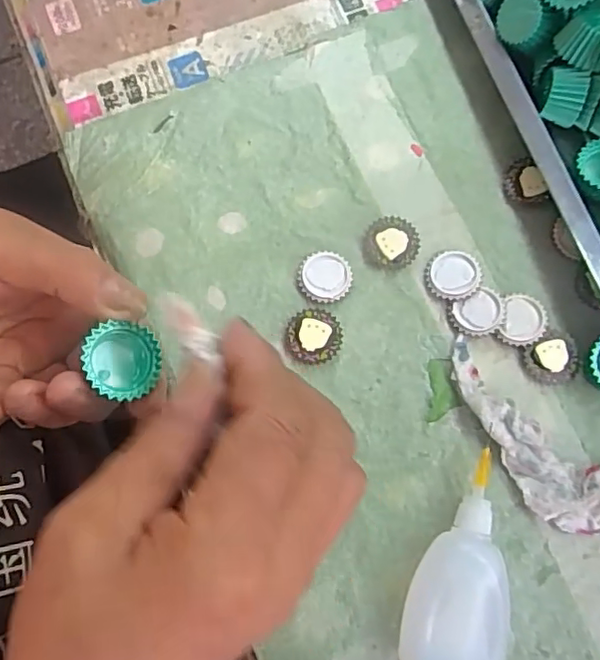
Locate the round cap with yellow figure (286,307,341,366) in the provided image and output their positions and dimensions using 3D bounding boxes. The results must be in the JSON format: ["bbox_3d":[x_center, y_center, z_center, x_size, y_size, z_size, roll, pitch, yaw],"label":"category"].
[{"bbox_3d":[0.007,0.003,0.298,0.028,0.007,0.028,0,78,-1],"label":"round cap with yellow figure"}]

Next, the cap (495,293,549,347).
[{"bbox_3d":[0.115,-0.005,0.301,0.024,0.009,0.027,17,78,3],"label":"cap"}]

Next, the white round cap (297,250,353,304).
[{"bbox_3d":[0.013,-0.028,0.305,0.027,0.006,0.028,0,78,-1],"label":"white round cap"}]

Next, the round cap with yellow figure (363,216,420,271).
[{"bbox_3d":[0.049,-0.046,0.309,0.028,0.006,0.029,0,78,-1],"label":"round cap with yellow figure"}]

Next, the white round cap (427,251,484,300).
[{"bbox_3d":[0.080,-0.029,0.305,0.026,0.008,0.027,0,78,-1],"label":"white round cap"}]

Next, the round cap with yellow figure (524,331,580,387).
[{"bbox_3d":[0.130,0.015,0.299,0.029,0.006,0.025,-30,80,-7],"label":"round cap with yellow figure"}]

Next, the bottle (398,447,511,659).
[{"bbox_3d":[0.072,0.106,0.266,0.042,0.028,0.094,11,78,2],"label":"bottle"}]

